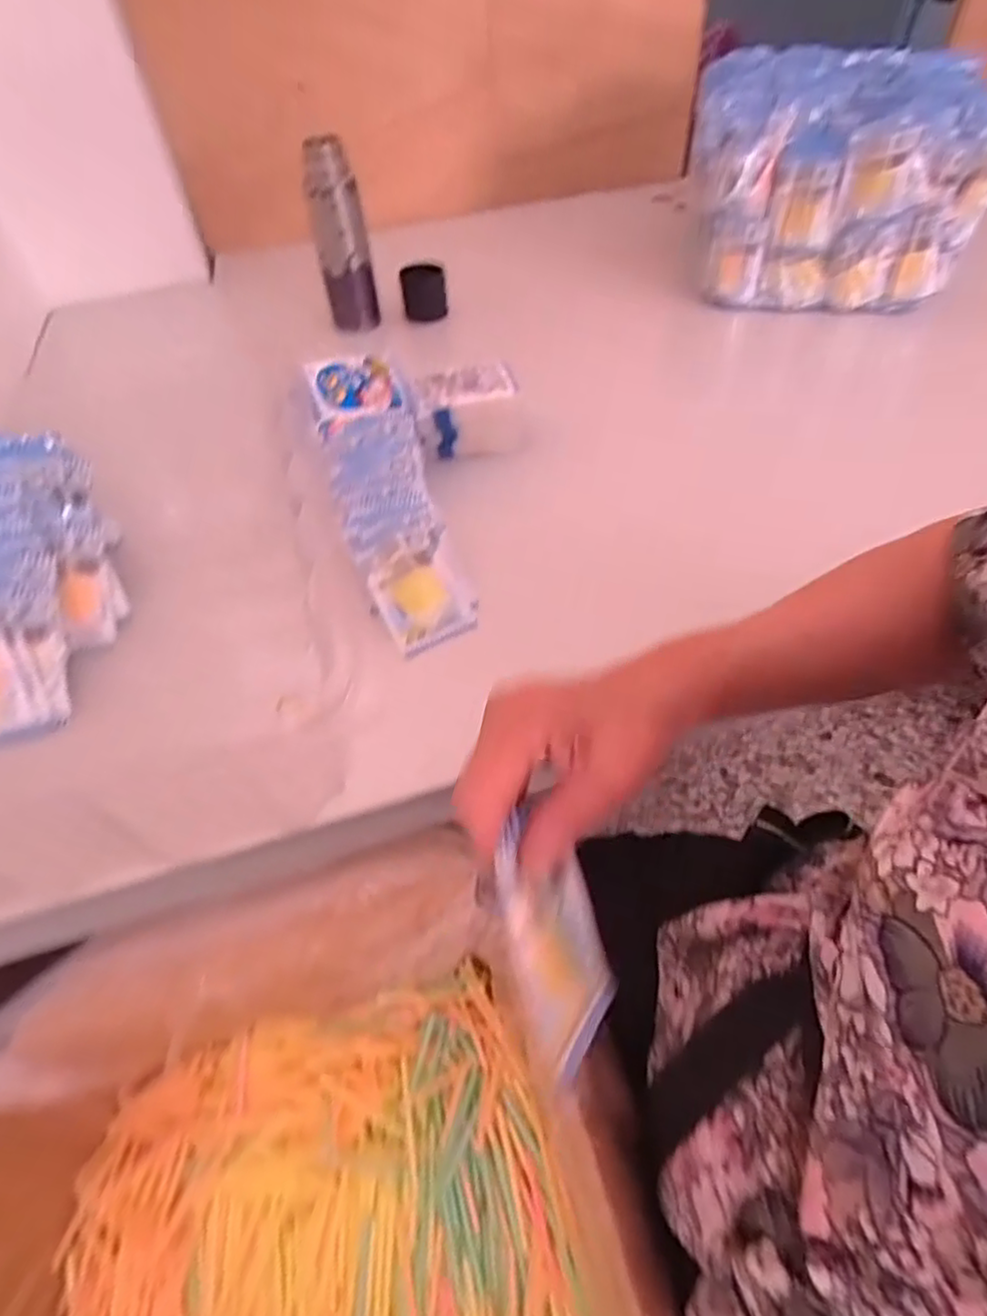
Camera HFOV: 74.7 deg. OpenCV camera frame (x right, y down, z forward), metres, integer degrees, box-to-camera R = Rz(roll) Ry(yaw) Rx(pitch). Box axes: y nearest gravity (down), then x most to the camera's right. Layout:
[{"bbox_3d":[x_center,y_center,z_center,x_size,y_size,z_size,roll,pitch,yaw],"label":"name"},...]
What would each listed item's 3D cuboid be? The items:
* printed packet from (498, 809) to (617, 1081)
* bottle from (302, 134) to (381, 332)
[{"bbox_3d":[0.026,0.116,0.278,0.004,0.103,0.058,-15,10,39],"label":"printed packet"},{"bbox_3d":[-0.192,-0.522,0.814,0.064,0.199,0.052,-14,50,-8],"label":"bottle"}]

